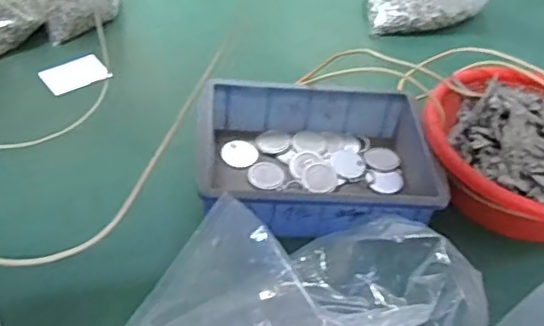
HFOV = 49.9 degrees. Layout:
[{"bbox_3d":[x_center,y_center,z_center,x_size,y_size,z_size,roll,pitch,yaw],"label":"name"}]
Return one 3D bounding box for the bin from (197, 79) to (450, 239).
[{"bbox_3d":[0.046,-0.002,0.628,0.238,0.068,0.177,3,44,-4],"label":"bin"}]

